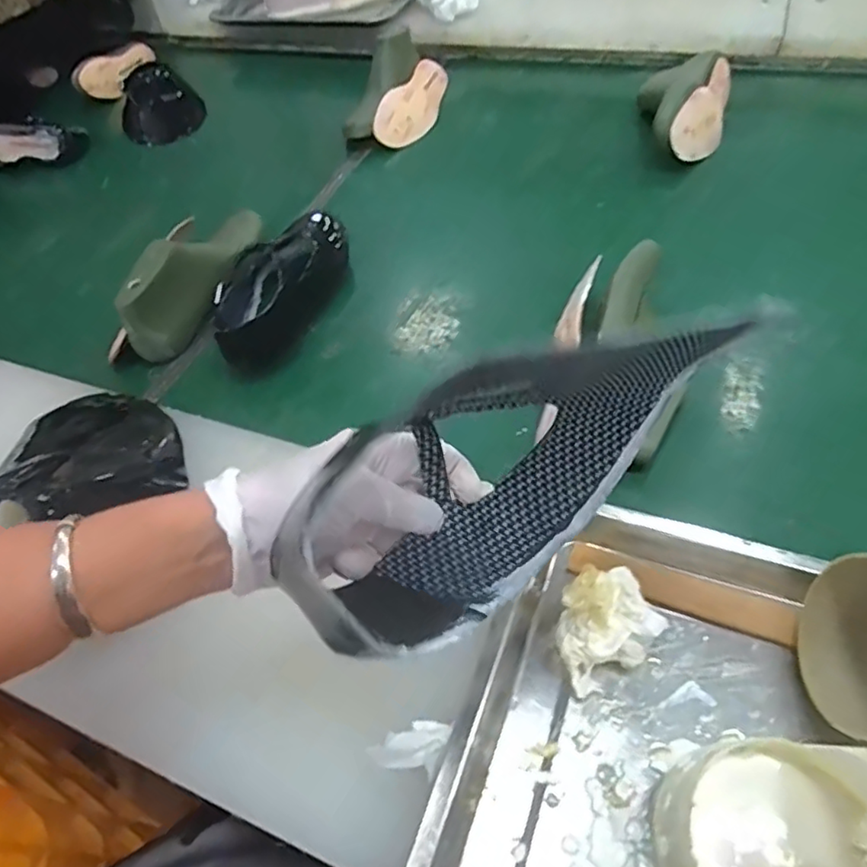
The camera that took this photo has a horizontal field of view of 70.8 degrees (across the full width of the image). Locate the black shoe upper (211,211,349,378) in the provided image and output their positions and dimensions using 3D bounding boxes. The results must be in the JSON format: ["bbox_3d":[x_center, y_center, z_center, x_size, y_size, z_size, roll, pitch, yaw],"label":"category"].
[{"bbox_3d":[-0.163,-0.171,0.671,0.099,0.081,0.237,13,56,18],"label":"black shoe upper"}]

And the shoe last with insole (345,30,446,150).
[{"bbox_3d":[-0.052,-0.535,0.923,0.125,0.082,0.258,3,53,11],"label":"shoe last with insole"}]

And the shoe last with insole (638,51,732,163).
[{"bbox_3d":[0.325,-0.432,0.798,0.110,0.076,0.220,12,55,17],"label":"shoe last with insole"}]

